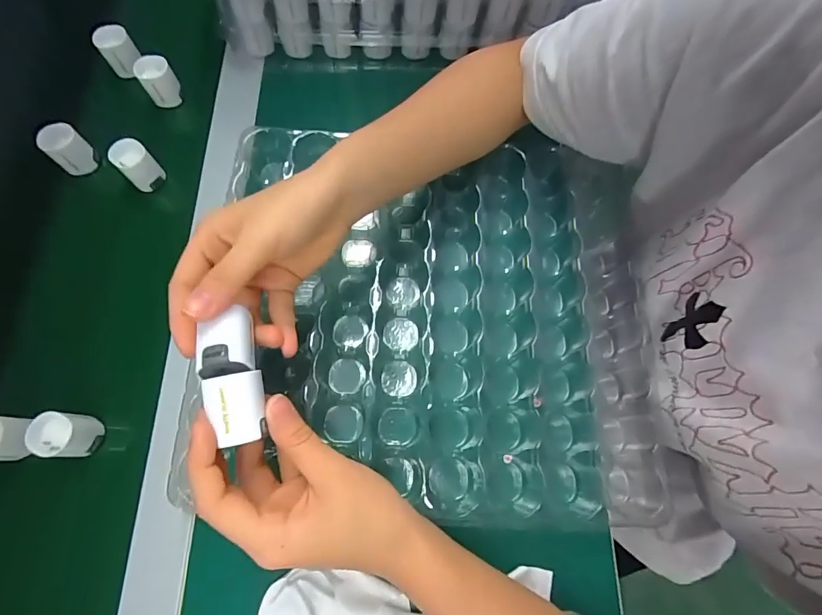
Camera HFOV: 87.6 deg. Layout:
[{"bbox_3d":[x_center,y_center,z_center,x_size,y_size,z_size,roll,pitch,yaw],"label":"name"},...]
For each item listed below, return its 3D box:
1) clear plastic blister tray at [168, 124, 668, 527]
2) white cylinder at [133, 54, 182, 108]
[{"bbox_3d":[0.016,0.002,0.340,0.326,0.056,0.292,3,70,-1],"label":"clear plastic blister tray"},{"bbox_3d":[-0.245,-0.220,0.417,0.031,0.034,0.031,1,70,-2],"label":"white cylinder"}]

